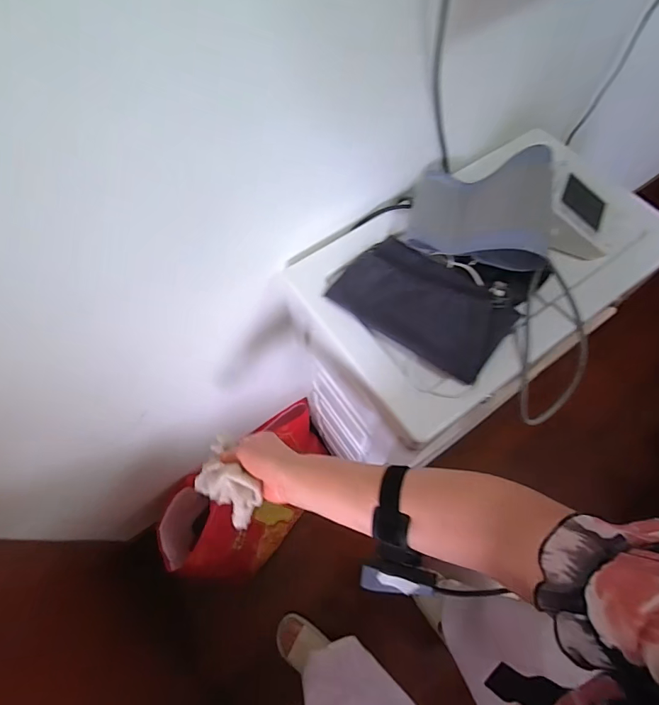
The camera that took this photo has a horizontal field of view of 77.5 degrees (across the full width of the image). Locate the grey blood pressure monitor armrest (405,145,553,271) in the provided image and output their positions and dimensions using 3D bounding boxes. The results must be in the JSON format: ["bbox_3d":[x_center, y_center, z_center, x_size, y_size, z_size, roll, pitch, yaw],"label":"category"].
[{"bbox_3d":[0.206,-0.197,0.559,0.177,0.082,0.150,10,66,6],"label":"grey blood pressure monitor armrest"}]

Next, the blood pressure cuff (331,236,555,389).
[{"bbox_3d":[0.137,-0.081,0.543,0.220,0.025,0.173,31,70,15],"label":"blood pressure cuff"}]

